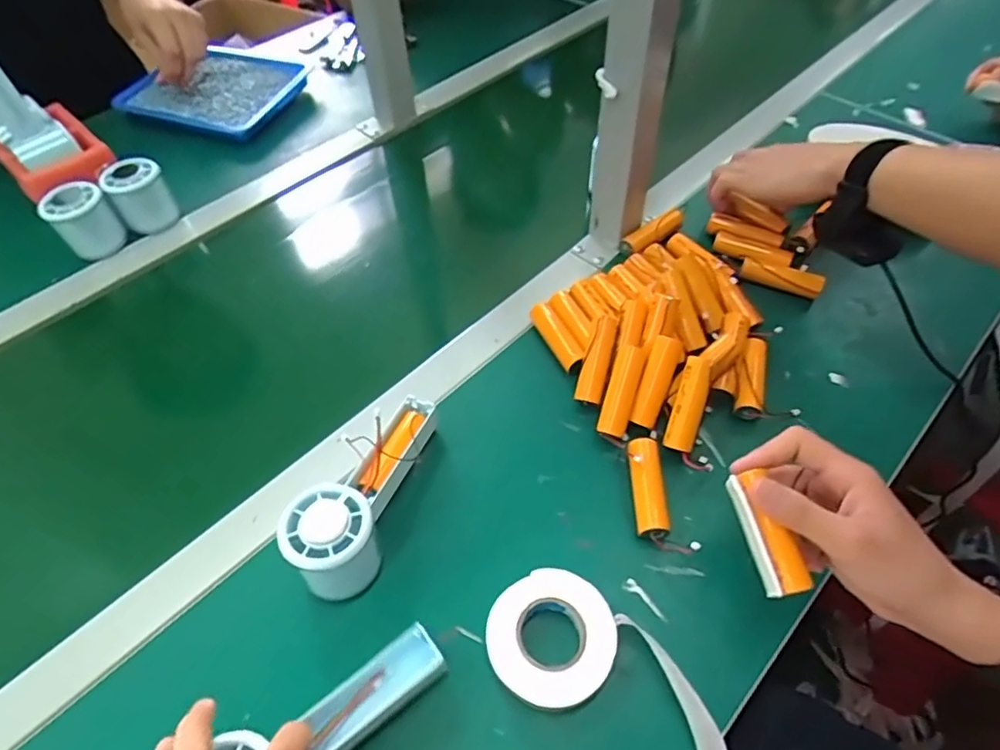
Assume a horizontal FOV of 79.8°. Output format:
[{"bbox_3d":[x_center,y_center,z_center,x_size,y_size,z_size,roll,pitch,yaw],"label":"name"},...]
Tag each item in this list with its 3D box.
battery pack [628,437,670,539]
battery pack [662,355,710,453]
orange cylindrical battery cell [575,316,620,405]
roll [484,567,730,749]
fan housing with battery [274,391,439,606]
[{"bbox_3d":[0.106,0.081,0.435,0.023,0.025,0.072,0,53,3],"label":"battery pack"},{"bbox_3d":[0.142,0.022,0.449,0.021,0.019,0.070,14,93,12],"label":"battery pack"},{"bbox_3d":[0.079,-0.012,0.481,0.021,0.014,0.071,17,89,14],"label":"orange cylindrical battery cell"},{"bbox_3d":[0.064,0.181,0.363,0.152,0.023,0.075,27,59,21],"label":"roll"},{"bbox_3d":[-0.088,0.079,0.424,0.059,0.062,0.154,23,57,18],"label":"fan housing with battery"}]

